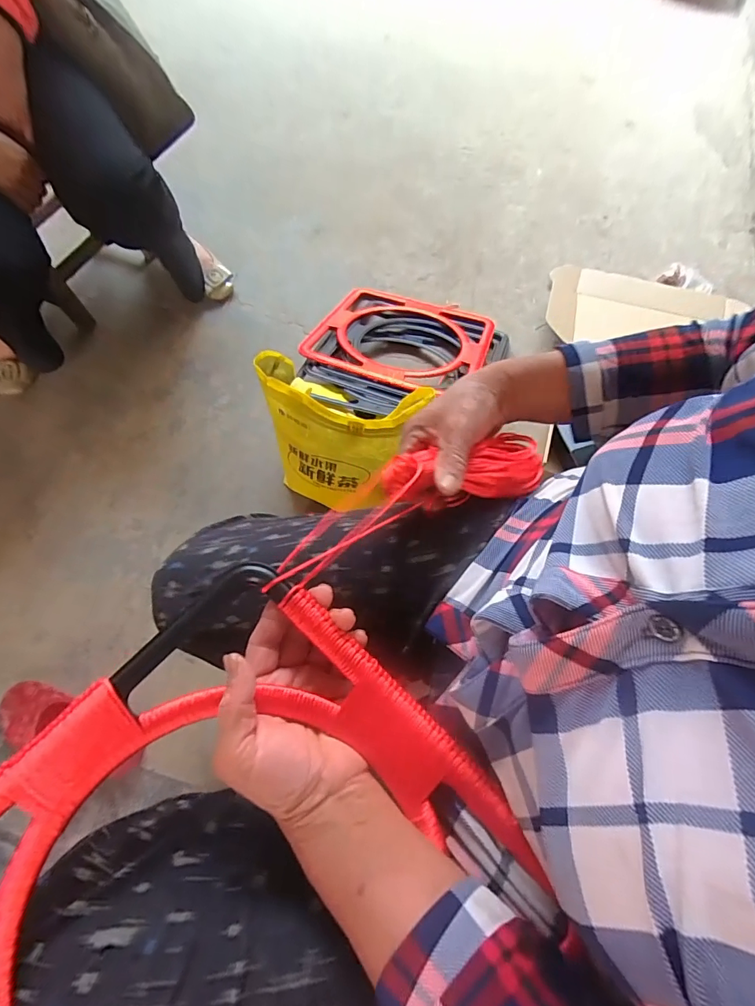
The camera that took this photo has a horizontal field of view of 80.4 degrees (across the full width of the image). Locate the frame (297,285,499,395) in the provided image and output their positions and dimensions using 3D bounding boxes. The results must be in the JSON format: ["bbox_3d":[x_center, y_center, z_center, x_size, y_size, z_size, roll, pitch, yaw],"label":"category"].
[{"bbox_3d":[0.050,-0.337,0.910,0.332,0.022,0.328,20,52,9],"label":"frame"}]

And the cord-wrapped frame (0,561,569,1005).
[{"bbox_3d":[-0.087,0.250,0.262,0.320,0.049,0.332,41,75,14],"label":"cord-wrapped frame"}]

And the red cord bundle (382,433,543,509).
[{"bbox_3d":[0.074,-0.030,0.384,0.138,0.037,0.058,-7,70,-10],"label":"red cord bundle"}]

